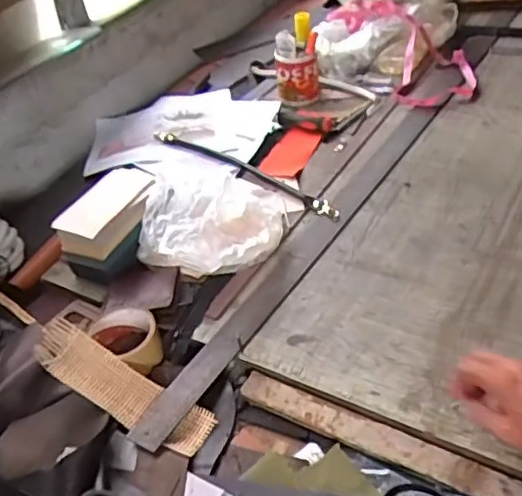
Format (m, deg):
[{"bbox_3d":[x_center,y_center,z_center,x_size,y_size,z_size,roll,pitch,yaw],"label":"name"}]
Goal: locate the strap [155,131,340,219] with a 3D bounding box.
[{"bbox_3d":[-0.037,-0.135,1.039,0.410,0.024,0.032,25,52,35],"label":"strap"}]

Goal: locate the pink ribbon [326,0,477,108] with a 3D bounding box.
[{"bbox_3d":[0.301,-0.429,1.263,0.200,0.095,0.398,-18,41,-9],"label":"pink ribbon"}]

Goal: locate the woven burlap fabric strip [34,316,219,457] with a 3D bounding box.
[{"bbox_3d":[-0.162,0.162,0.708,0.228,0.025,0.058,29,48,12],"label":"woven burlap fabric strip"}]

